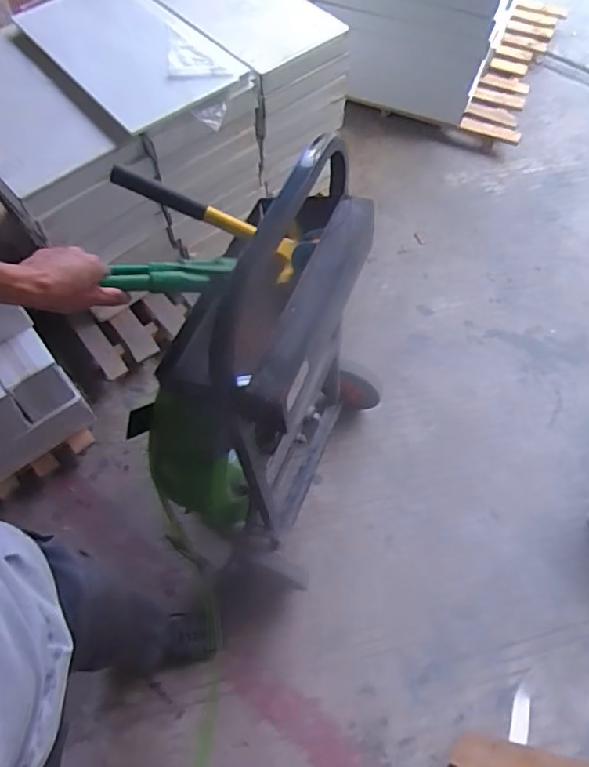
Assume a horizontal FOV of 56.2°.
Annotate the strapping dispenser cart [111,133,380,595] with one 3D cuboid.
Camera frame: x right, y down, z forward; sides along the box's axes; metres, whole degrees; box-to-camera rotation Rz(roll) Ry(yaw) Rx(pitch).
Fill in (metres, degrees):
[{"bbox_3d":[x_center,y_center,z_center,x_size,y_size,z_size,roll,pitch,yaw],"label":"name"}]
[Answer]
[{"bbox_3d":[-0.074,0.051,1.095,0.384,0.967,0.535,12,63,7],"label":"strapping dispenser cart"}]

